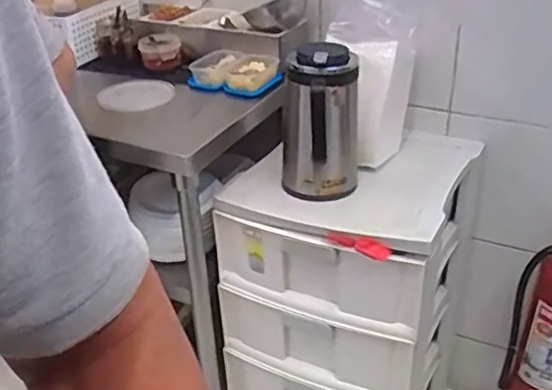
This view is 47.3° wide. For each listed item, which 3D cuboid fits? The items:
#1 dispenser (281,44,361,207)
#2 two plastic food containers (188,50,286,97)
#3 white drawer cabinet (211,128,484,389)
[{"bbox_3d":[0.077,-0.126,1.111,0.134,0.254,0.112,1,31,7],"label":"dispenser"},{"bbox_3d":[-0.082,-0.243,1.262,0.204,0.052,0.105,18,36,31],"label":"two plastic food containers"},{"bbox_3d":[0.169,0.237,1.412,0.406,0.686,0.482,13,34,24],"label":"white drawer cabinet"}]

